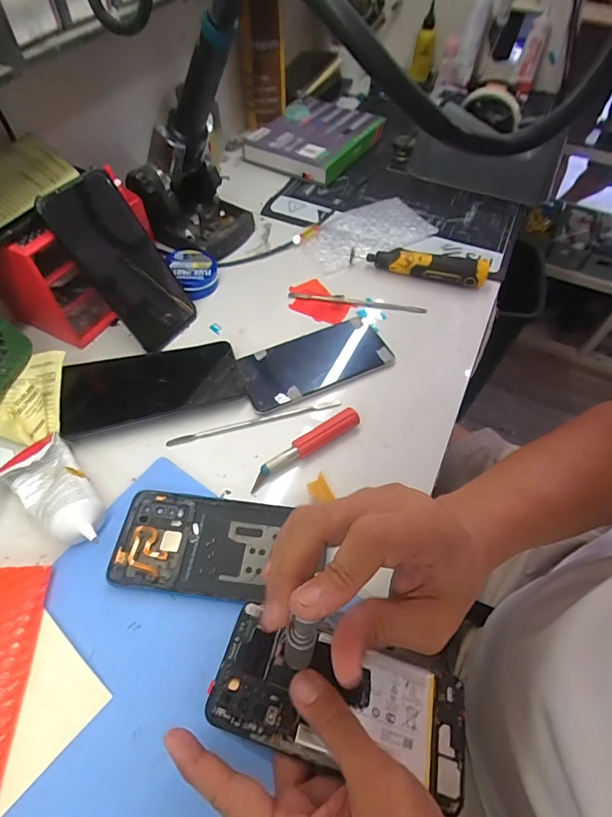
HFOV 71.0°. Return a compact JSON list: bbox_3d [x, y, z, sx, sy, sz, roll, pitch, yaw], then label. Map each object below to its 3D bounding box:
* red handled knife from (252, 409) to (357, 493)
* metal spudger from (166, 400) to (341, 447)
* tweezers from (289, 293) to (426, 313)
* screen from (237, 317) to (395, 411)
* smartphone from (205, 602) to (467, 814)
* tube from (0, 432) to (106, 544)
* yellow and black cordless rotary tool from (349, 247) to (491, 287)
[{"bbox_3d":[0.000,0.033,0.388,0.113,0.016,0.018,-30,62,-20],"label":"red handled knife"},{"bbox_3d":[-0.047,0.012,0.411,0.167,0.005,0.008,-13,55,-12],"label":"metal spudger"},{"bbox_3d":[0.059,-0.126,0.504,0.158,0.004,0.012,9,57,4],"label":"tweezers"},{"bbox_3d":[0.011,-0.049,0.447,0.153,0.013,0.075,-23,60,-16],"label":"screen"},{"bbox_3d":[0.024,0.181,0.270,0.158,0.013,0.073,14,54,-1],"label":"smartphone"},{"bbox_3d":[-0.202,0.066,0.349,0.117,0.028,0.051,29,57,34],"label":"tube"},{"bbox_3d":[0.136,-0.176,0.525,0.164,0.028,0.028,13,57,7],"label":"yellow and black cordless rotary tool"}]

